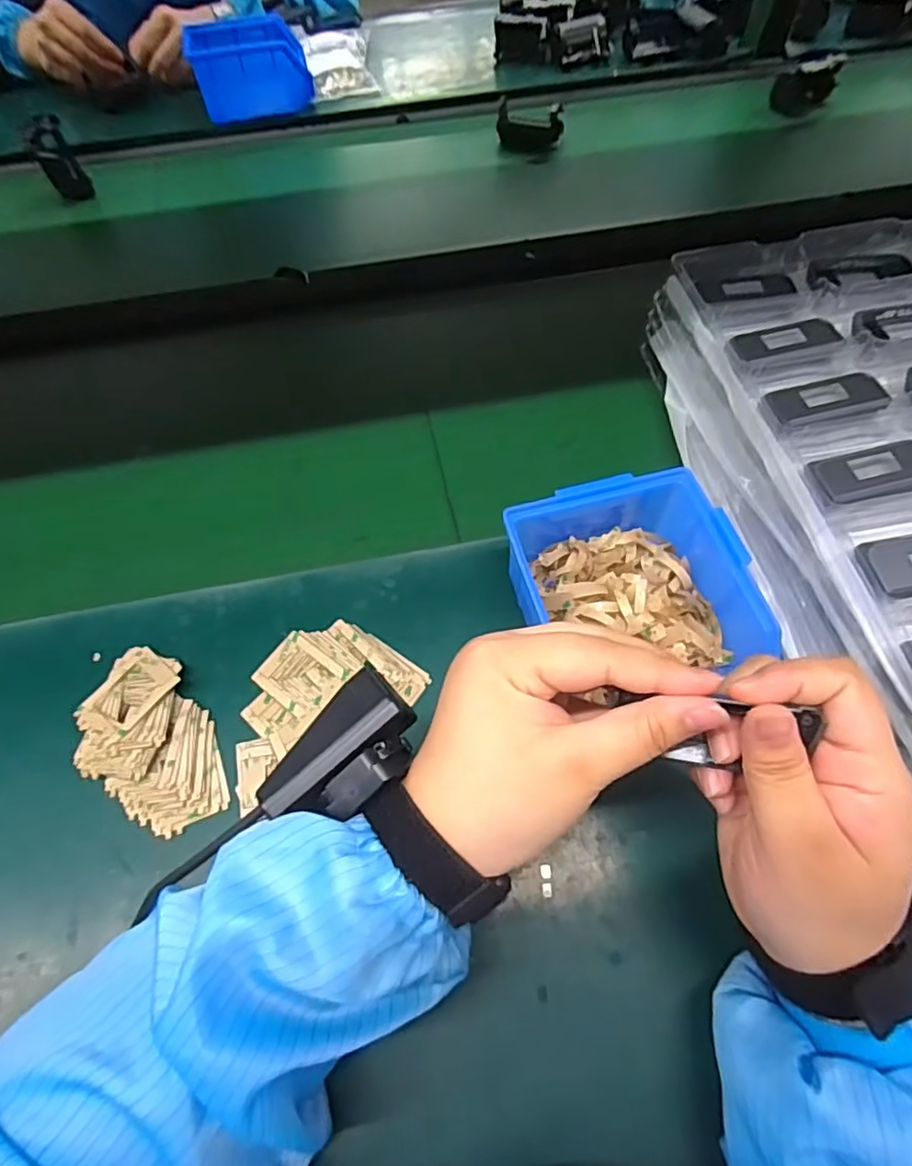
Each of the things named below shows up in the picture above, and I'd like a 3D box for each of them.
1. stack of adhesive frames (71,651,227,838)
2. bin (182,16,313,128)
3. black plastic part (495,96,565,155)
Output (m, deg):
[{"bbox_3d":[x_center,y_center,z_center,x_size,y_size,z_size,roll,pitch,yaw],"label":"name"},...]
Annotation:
[{"bbox_3d":[-0.183,0.094,0.359,0.069,0.011,0.112,-34,67,-15],"label":"stack of adhesive frames"},{"bbox_3d":[-0.253,-0.632,0.753,0.135,0.075,0.116,-15,60,-6],"label":"bin"},{"bbox_3d":[0.084,-0.524,0.698,0.074,0.038,0.035,9,60,7],"label":"black plastic part"}]

